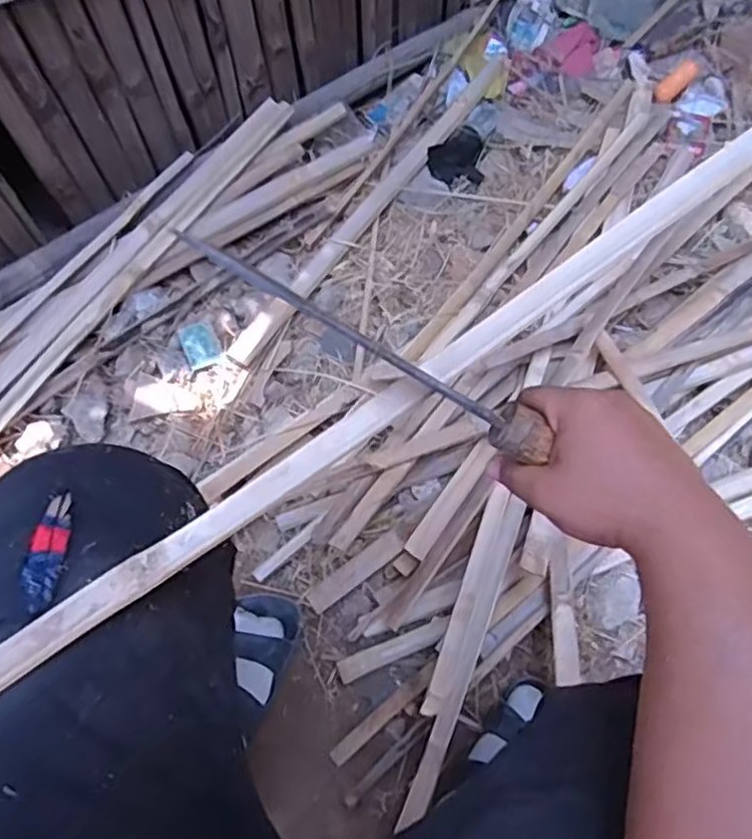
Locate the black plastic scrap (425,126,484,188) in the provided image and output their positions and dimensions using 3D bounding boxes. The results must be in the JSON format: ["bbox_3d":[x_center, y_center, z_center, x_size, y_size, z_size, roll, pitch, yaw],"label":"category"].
[{"bbox_3d":[0.127,-0.425,1.075,0.087,0.011,0.121,2,63,1],"label":"black plastic scrap"}]

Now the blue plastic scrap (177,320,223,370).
[{"bbox_3d":[-0.240,-0.102,0.908,0.047,0.011,0.063,-25,65,-12],"label":"blue plastic scrap"}]

